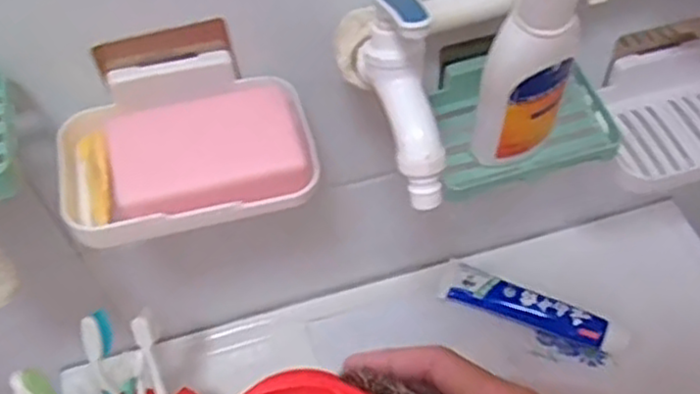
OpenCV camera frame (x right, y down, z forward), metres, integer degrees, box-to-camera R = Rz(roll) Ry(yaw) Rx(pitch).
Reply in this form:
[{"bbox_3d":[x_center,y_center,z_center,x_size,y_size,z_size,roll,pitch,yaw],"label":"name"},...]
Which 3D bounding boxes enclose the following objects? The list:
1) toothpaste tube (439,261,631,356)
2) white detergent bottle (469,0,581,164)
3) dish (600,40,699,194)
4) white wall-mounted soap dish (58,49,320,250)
[{"bbox_3d":[0.165,0.099,0.658,0.163,0.025,0.034,16,56,17],"label":"toothpaste tube"},{"bbox_3d":[0.100,-0.075,0.416,0.051,0.146,0.036,9,54,12],"label":"white detergent bottle"},{"bbox_3d":[0.253,-0.063,0.538,0.136,0.035,0.100,-16,53,-7],"label":"dish"},{"bbox_3d":[-0.093,-0.031,0.410,0.135,0.034,0.100,-19,53,-9],"label":"white wall-mounted soap dish"}]

